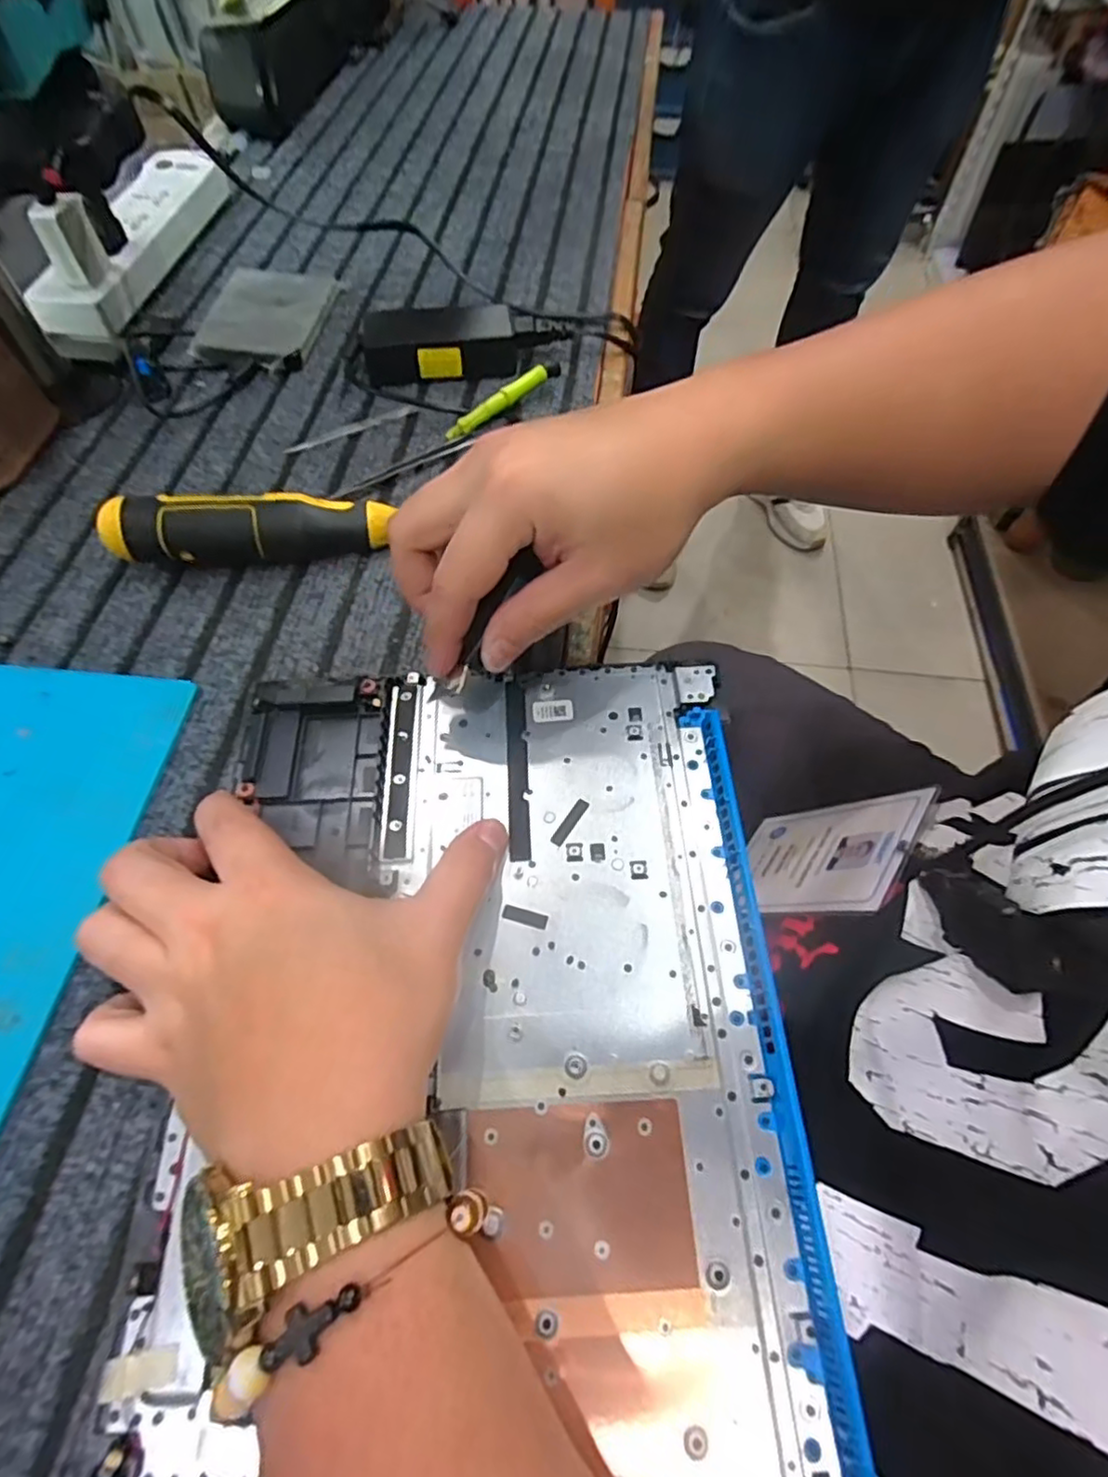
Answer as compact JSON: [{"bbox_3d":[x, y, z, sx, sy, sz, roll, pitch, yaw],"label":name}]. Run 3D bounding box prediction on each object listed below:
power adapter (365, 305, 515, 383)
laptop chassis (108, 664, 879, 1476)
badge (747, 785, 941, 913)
[{"bbox_3d":[-0.082,-0.287,0.484,0.106,0.033,0.046,-2,59,-2],"label":"power adapter"},{"bbox_3d":[-0.025,0.114,0.263,0.232,0.013,0.339,-2,59,-2],"label":"laptop chassis"},{"bbox_3d":[0.159,0.070,0.405,0.004,0.125,0.095,50,61,-8],"label":"badge"}]

